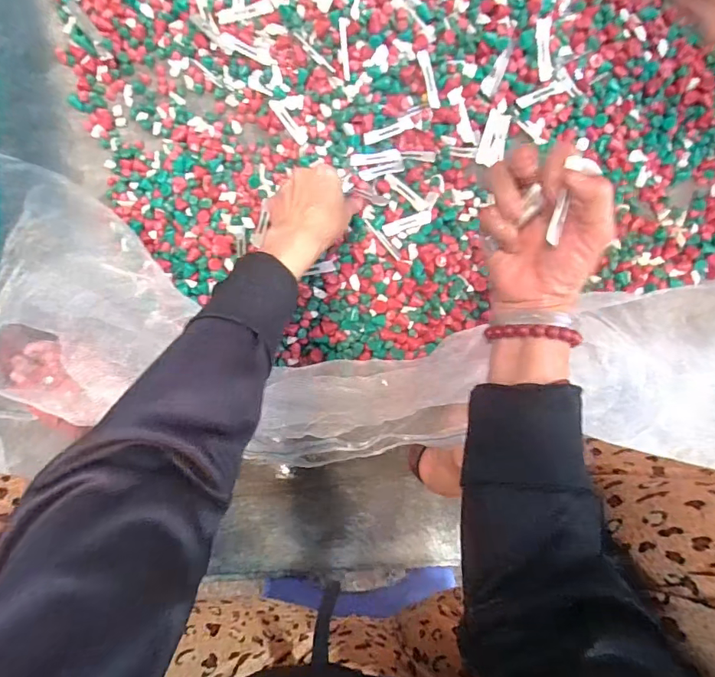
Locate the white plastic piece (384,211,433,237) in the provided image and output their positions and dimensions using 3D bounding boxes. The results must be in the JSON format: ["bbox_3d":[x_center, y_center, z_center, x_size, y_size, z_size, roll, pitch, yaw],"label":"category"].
[{"bbox_3d":[0.056,-0.128,0.515,0.059,0.006,0.015,-22,97,-14],"label":"white plastic piece"}]

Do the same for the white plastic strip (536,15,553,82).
[{"bbox_3d":[0.202,-0.313,0.499,0.021,0.004,0.061,-11,103,-16],"label":"white plastic strip"}]

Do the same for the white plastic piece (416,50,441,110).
[{"bbox_3d":[0.078,-0.279,0.500,0.012,0.004,0.058,-22,116,-1],"label":"white plastic piece"}]

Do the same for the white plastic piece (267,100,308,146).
[{"bbox_3d":[-0.077,-0.239,0.512,0.013,0.008,0.059,-40,93,-1],"label":"white plastic piece"}]

